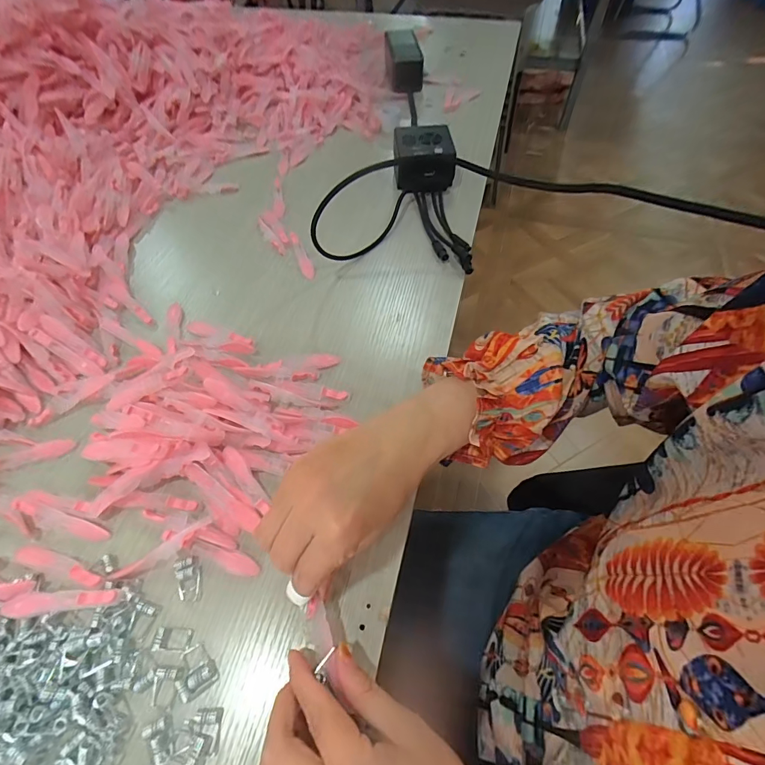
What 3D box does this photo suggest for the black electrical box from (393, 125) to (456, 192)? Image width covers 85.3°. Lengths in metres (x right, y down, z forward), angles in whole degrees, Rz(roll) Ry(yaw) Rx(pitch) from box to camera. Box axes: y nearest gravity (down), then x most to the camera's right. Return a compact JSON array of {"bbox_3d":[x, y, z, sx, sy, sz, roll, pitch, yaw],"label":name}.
[{"bbox_3d":[0.054,-0.298,0.553,0.078,0.050,0.089,1,57,-1],"label":"black electrical box"}]

